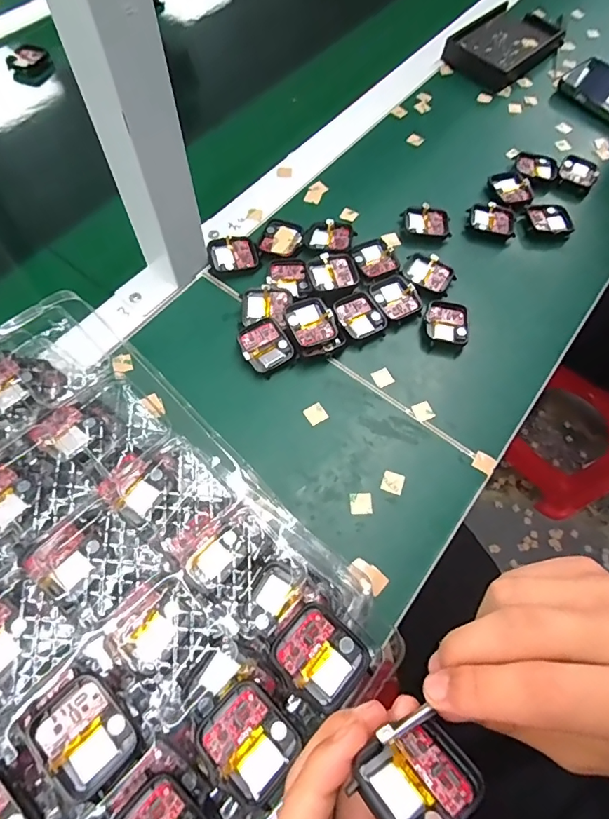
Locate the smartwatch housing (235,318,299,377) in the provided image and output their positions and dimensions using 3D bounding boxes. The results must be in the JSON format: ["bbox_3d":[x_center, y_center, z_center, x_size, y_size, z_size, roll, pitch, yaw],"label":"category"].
[{"bbox_3d":[-0.032,-0.052,0.383,0.038,0.013,0.043,-29,70,-15],"label":"smartwatch housing"}]

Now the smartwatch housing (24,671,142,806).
[{"bbox_3d":[-0.100,0.148,0.210,0.037,0.007,0.045,-39,72,-18],"label":"smartwatch housing"}]

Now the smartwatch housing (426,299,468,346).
[{"bbox_3d":[0.124,-0.074,0.405,0.036,0.014,0.043,9,65,1],"label":"smartwatch housing"}]

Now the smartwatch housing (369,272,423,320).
[{"bbox_3d":[0.080,-0.100,0.411,0.037,0.005,0.043,-26,69,-14],"label":"smartwatch housing"}]

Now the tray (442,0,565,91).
[{"bbox_3d":[0.253,-0.460,0.583,0.159,0.025,0.089,-41,72,-19],"label":"tray"}]

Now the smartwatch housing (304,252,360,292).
[{"bbox_3d":[0.025,-0.120,0.411,0.042,0.014,0.037,-21,68,-12],"label":"smartwatch housing"}]

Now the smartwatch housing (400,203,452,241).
[{"bbox_3d":[0.119,-0.182,0.451,0.045,0.012,0.034,2,65,-2],"label":"smartwatch housing"}]

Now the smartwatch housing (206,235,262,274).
[{"bbox_3d":[-0.065,-0.142,0.425,0.047,0.012,0.034,-21,68,-12],"label":"smartwatch housing"}]

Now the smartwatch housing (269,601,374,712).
[{"bbox_3d":[0.008,0.123,0.233,0.043,0.008,0.035,39,69,15],"label":"smartwatch housing"}]

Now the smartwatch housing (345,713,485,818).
[{"bbox_3d":[0.044,0.137,0.172,0.045,0.005,0.033,-7,30,-36],"label":"smartwatch housing"}]

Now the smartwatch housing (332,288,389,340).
[{"bbox_3d":[0.047,-0.082,0.402,0.038,0.010,0.042,-30,70,-15],"label":"smartwatch housing"}]

